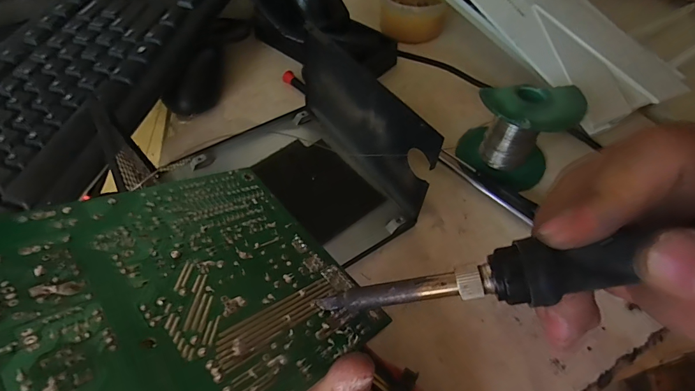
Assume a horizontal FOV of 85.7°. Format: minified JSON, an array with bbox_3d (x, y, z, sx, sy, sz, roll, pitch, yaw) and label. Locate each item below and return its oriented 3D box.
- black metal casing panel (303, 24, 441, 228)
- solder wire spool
[{"bbox_3d":[0.011,-0.056,0.271,0.014,0.080,0.144,-28,59,-21],"label":"black metal casing panel"},{"bbox_3d":[0.123,-0.047,0.276,0.065,0.065,0.054,28,57,18],"label":"solder wire spool"}]

